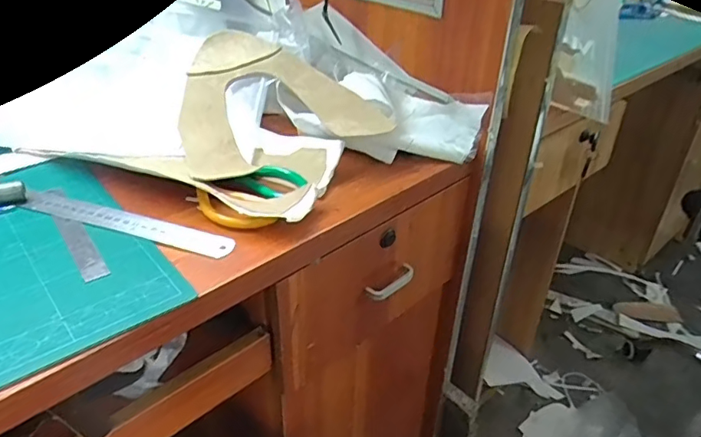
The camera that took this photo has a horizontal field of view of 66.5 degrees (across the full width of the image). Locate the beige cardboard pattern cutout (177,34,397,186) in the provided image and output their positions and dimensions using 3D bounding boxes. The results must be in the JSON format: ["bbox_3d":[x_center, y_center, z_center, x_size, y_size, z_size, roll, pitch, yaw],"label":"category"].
[{"bbox_3d":[-0.094,-0.147,0.647,0.221,0.079,0.249,-8,35,-17],"label":"beige cardboard pattern cutout"}]

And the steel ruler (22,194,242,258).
[{"bbox_3d":[-0.213,0.004,0.500,0.223,0.005,0.028,13,34,14],"label":"steel ruler"}]

